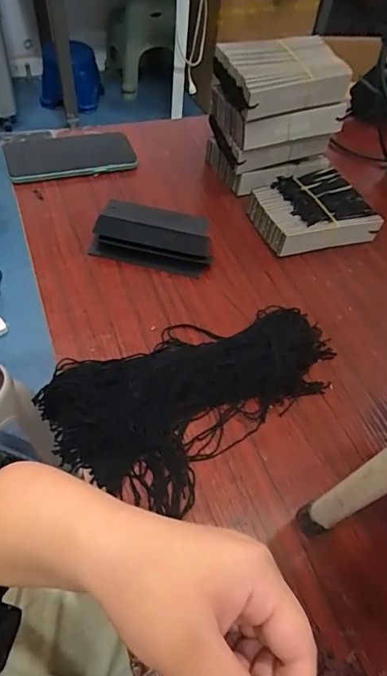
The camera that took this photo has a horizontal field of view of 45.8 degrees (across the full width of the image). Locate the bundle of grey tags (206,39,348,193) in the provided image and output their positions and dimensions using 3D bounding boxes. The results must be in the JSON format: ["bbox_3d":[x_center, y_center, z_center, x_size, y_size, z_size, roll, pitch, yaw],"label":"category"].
[{"bbox_3d":[0.097,-0.267,0.565,0.126,0.147,0.095,-13,56,-14],"label":"bundle of grey tags"}]

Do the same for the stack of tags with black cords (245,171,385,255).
[{"bbox_3d":[0.141,-0.154,0.557,0.133,0.039,0.107,-15,57,-16],"label":"stack of tags with black cords"}]

